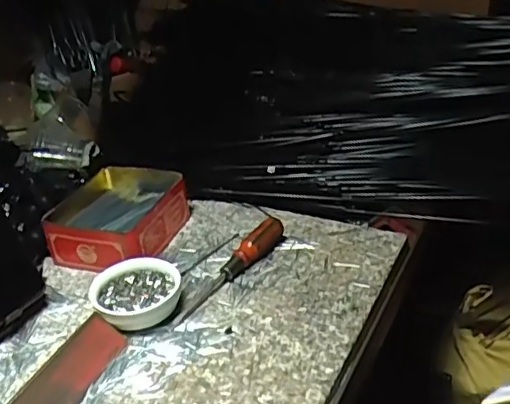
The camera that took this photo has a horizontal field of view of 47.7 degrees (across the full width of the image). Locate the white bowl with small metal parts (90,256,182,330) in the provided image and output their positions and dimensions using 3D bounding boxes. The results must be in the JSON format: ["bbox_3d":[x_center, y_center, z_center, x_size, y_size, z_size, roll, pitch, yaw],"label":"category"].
[{"bbox_3d":[-0.098,0.073,0.473,0.070,0.023,0.068,-4,30,2],"label":"white bowl with small metal parts"}]

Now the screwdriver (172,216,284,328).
[{"bbox_3d":[-0.023,0.054,0.500,0.017,0.027,0.140,18,37,35],"label":"screwdriver"}]

